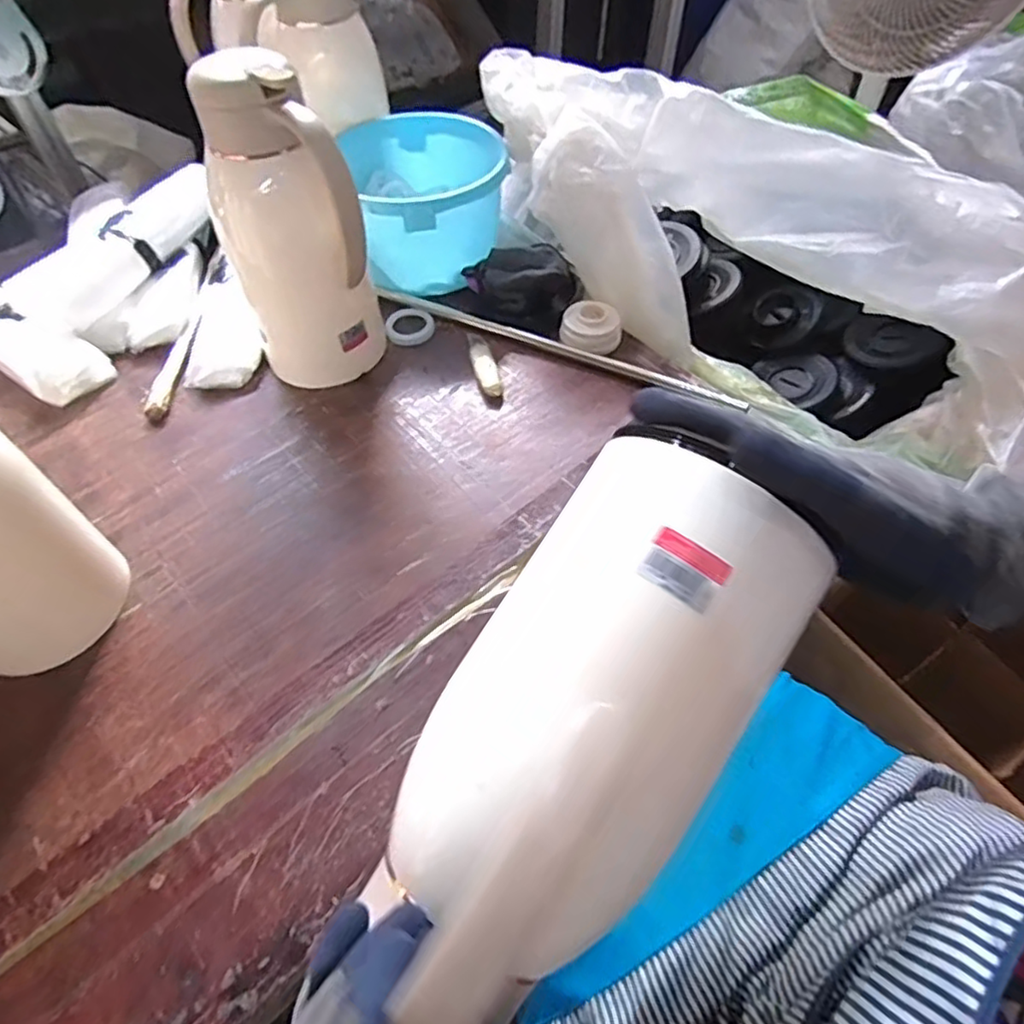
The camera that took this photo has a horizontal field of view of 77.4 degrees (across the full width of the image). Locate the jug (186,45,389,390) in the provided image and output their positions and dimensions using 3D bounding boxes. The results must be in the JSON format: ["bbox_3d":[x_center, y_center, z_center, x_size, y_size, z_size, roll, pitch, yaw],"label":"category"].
[{"bbox_3d":[-0.199,-0.251,0.592,0.123,0.268,0.132,-22,56,-14],"label":"jug"}]

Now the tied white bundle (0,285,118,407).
[{"bbox_3d":[-0.576,-0.207,0.720,0.288,0.060,0.084,27,59,20],"label":"tied white bundle"}]

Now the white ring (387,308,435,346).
[{"bbox_3d":[-0.117,-0.216,0.739,0.055,0.013,0.056,-10,54,-5],"label":"white ring"}]

